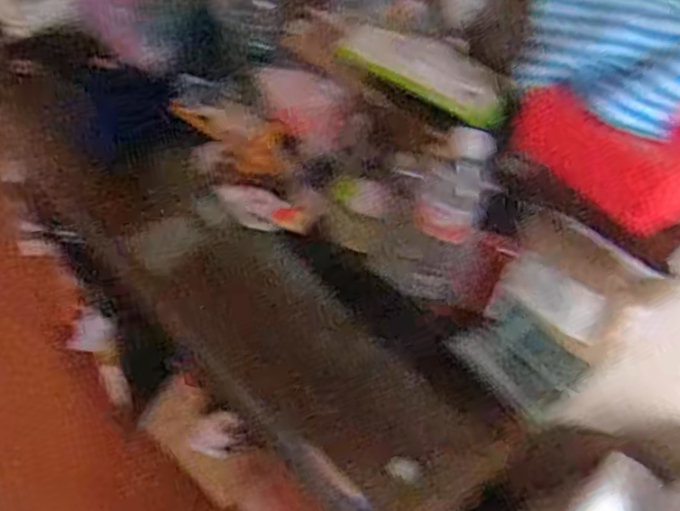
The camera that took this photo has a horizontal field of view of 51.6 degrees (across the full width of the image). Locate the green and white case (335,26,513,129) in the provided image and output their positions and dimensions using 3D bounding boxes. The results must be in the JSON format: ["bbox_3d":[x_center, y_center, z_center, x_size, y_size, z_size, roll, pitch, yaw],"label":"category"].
[{"bbox_3d":[0.106,-0.232,0.878,0.078,0.038,0.285,-25,42,-25],"label":"green and white case"}]

